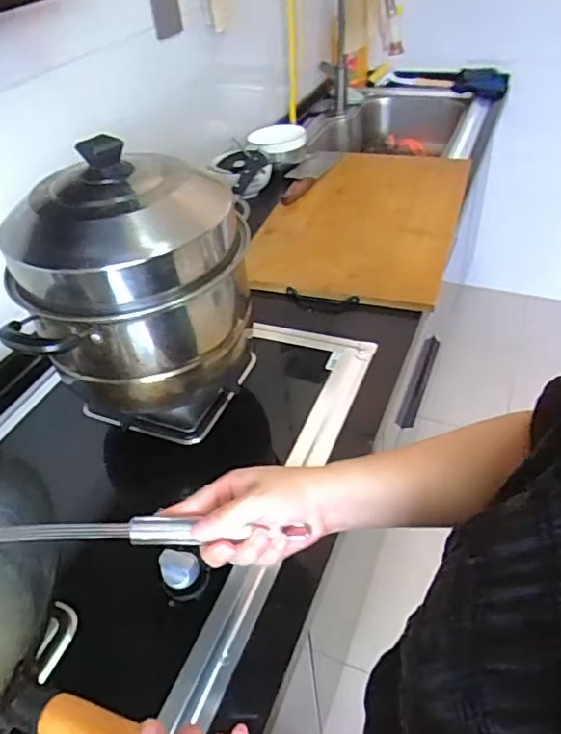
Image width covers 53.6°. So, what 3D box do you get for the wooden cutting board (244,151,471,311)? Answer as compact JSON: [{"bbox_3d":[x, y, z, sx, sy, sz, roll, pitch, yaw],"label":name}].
[{"bbox_3d":[0.176,-0.313,1.146,0.369,0.035,0.572,10,44,17],"label":"wooden cutting board"}]

